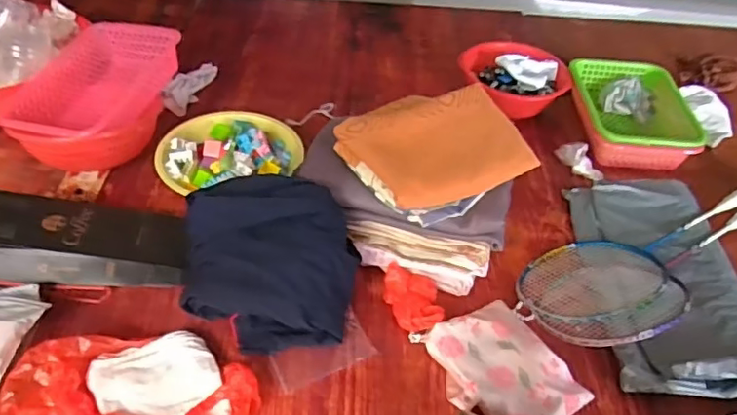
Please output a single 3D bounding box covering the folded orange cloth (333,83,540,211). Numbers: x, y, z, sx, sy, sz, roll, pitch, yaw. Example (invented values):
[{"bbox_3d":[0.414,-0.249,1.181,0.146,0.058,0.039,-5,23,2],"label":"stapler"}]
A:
[{"bbox_3d":[0.100,-0.105,0.940,0.255,0.067,0.228,-19,49,-23],"label":"folded orange cloth"}]

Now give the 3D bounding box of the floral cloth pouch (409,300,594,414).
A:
[{"bbox_3d":[0.191,0.223,0.838,0.169,0.034,0.205,-21,50,-24],"label":"floral cloth pouch"}]

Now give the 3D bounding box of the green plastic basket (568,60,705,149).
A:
[{"bbox_3d":[0.555,-0.203,1.269,0.226,0.091,0.301,5,44,0],"label":"green plastic basket"}]

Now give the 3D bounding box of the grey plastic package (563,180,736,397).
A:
[{"bbox_3d":[0.483,0.101,0.983,0.228,0.041,0.434,4,44,-1],"label":"grey plastic package"}]

